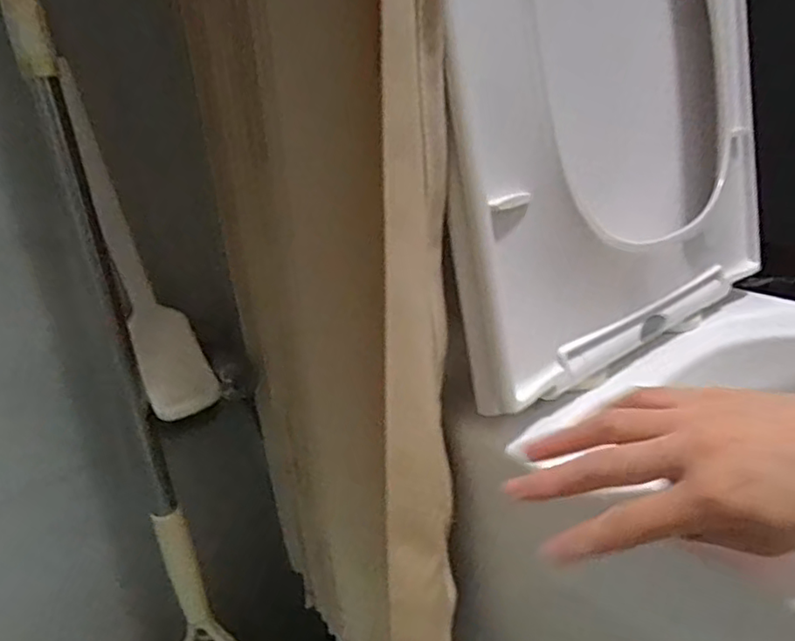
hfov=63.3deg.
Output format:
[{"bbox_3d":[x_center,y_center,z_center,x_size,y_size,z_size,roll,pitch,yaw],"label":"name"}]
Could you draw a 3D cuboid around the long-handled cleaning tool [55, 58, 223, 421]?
[{"bbox_3d":[-0.177,-0.049,0.453,0.055,0.234,0.056,-14,26,-21],"label":"long-handled cleaning tool"}]

